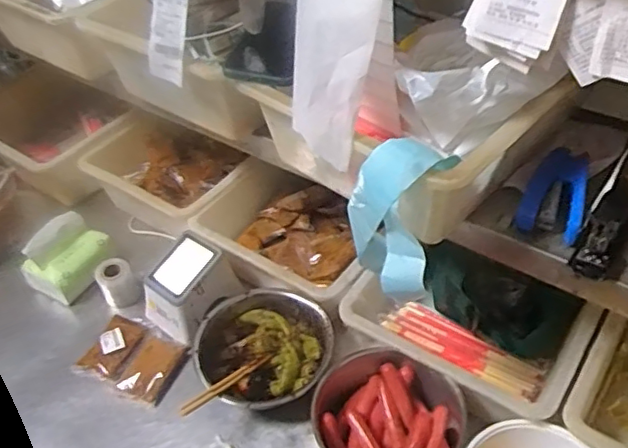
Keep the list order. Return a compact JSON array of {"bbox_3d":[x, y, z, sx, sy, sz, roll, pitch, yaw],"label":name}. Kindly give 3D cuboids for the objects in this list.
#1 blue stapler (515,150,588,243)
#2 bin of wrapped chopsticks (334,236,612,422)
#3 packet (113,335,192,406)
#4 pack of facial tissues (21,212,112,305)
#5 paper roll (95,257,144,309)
[{"bbox_3d":[0.241,-0.033,0.584,0.057,0.022,0.114,16,48,21],"label":"blue stapler"},{"bbox_3d":[0.204,0.125,0.778,0.286,0.081,0.213,22,51,26],"label":"bin of wrapped chopsticks"},{"bbox_3d":[-0.227,0.204,0.828,0.075,0.010,0.090,18,49,23],"label":"packet"},{"bbox_3d":[-0.394,0.057,0.942,0.088,0.098,0.121,18,49,23],"label":"pack of facial tissues"},{"bbox_3d":[-0.309,0.088,0.921,0.058,0.061,0.059,-26,48,-20],"label":"paper roll"}]

